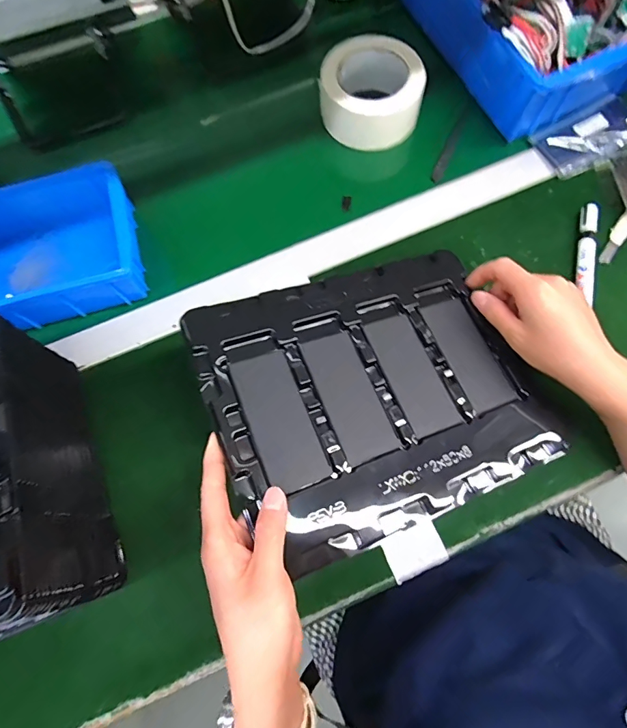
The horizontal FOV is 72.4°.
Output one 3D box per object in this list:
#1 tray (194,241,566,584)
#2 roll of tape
[{"bbox_3d":[0.053,0.022,0.370,0.268,0.034,0.218,-18,71,-19],"label":"tray"},{"bbox_3d":[0.068,-0.311,0.488,0.117,0.053,0.111,0,74,2],"label":"roll of tape"}]

